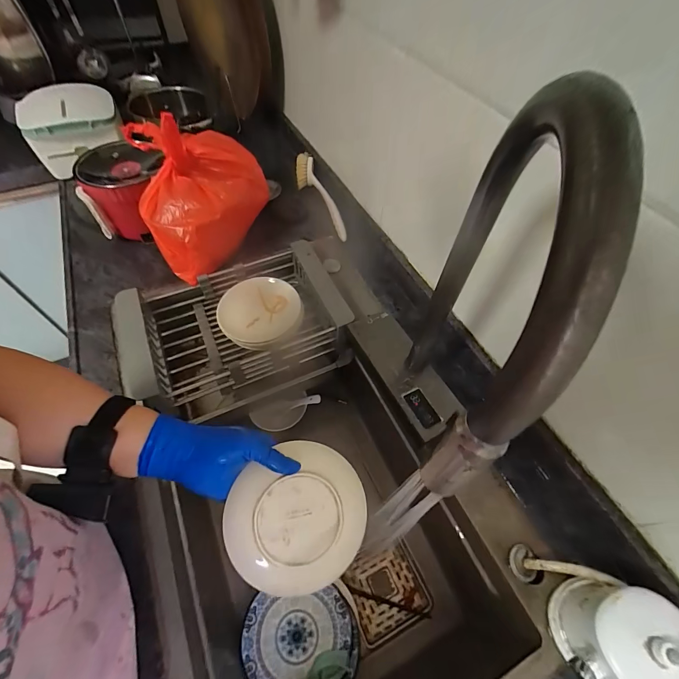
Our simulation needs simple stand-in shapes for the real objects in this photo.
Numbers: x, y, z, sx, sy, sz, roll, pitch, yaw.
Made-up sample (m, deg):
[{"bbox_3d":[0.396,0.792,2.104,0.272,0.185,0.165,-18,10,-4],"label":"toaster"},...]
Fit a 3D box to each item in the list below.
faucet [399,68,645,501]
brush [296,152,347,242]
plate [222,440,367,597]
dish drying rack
[{"bbox_3d":[0.107,-0.003,0.292,0.030,0.358,0.237,10,56,5],"label":"faucet"},{"bbox_3d":[-0.044,-0.337,0.795,0.048,0.071,0.249,-18,58,-13],"label":"brush"},{"bbox_3d":[-0.044,0.185,0.359,0.142,0.017,0.143,4,76,-14],"label":"plate"},{"bbox_3d":[-0.190,-0.020,0.628,0.377,0.117,0.243,-20,59,-14],"label":"dish drying rack"}]

